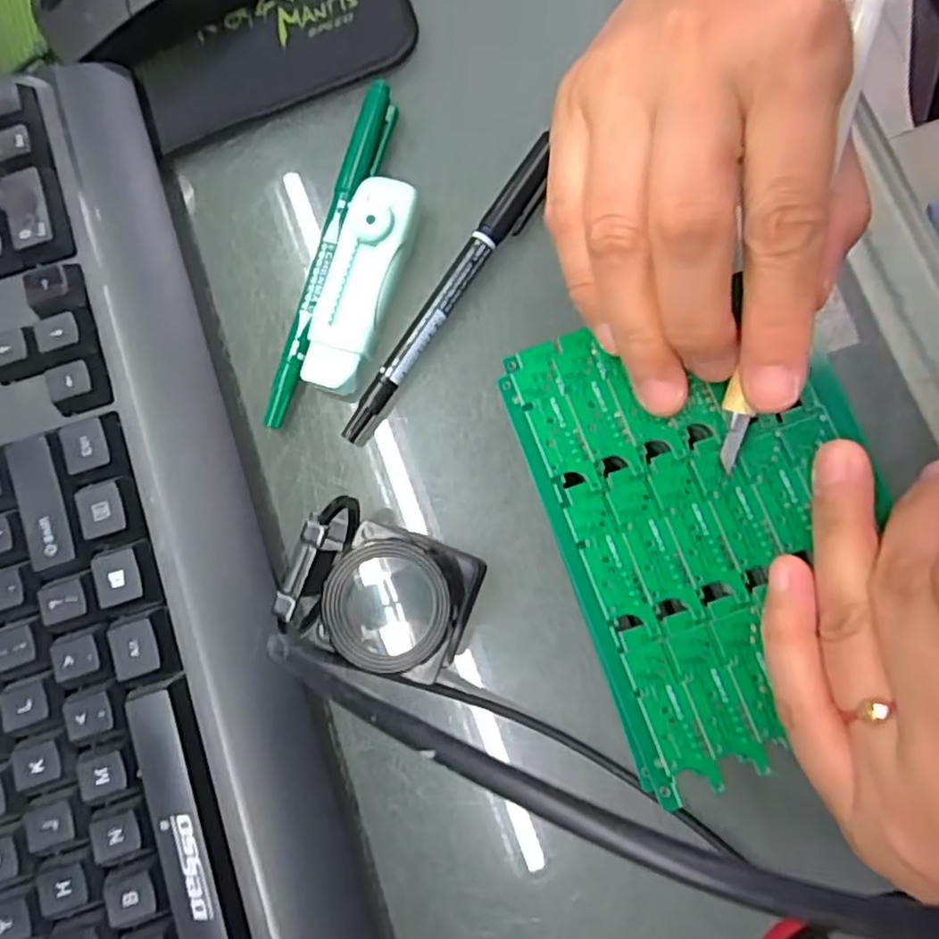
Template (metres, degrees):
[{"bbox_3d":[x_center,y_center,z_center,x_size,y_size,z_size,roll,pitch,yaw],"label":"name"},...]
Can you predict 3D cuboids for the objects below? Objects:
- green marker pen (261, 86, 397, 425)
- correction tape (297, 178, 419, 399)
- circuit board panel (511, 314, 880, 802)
[{"bbox_3d":[-0.053,-0.084,0.262,0.012,0.012,0.139,16,80,3],"label":"green marker pen"},{"bbox_3d":[-0.041,-0.069,0.257,0.026,0.019,0.081,17,80,3],"label":"correction tape"},{"bbox_3d":[0.071,0.013,0.194,0.088,0.004,0.126,-21,80,5],"label":"circuit board panel"}]

